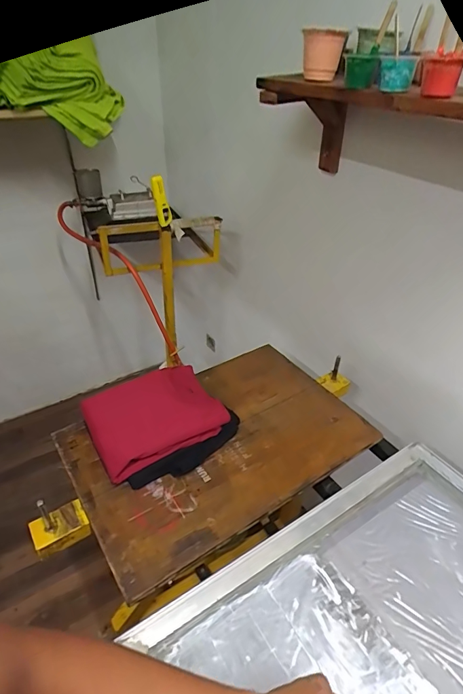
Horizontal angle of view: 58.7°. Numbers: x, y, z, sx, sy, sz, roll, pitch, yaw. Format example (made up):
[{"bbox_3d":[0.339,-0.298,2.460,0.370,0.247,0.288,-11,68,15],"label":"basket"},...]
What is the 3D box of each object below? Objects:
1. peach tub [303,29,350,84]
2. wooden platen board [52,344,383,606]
[{"bbox_3d":[0.169,-0.536,0.760,0.072,0.077,0.068,1,37,-1],"label":"peach tub"},{"bbox_3d":[-0.021,0.191,0.884,0.594,0.027,0.386,-22,43,-29],"label":"wooden platen board"}]

